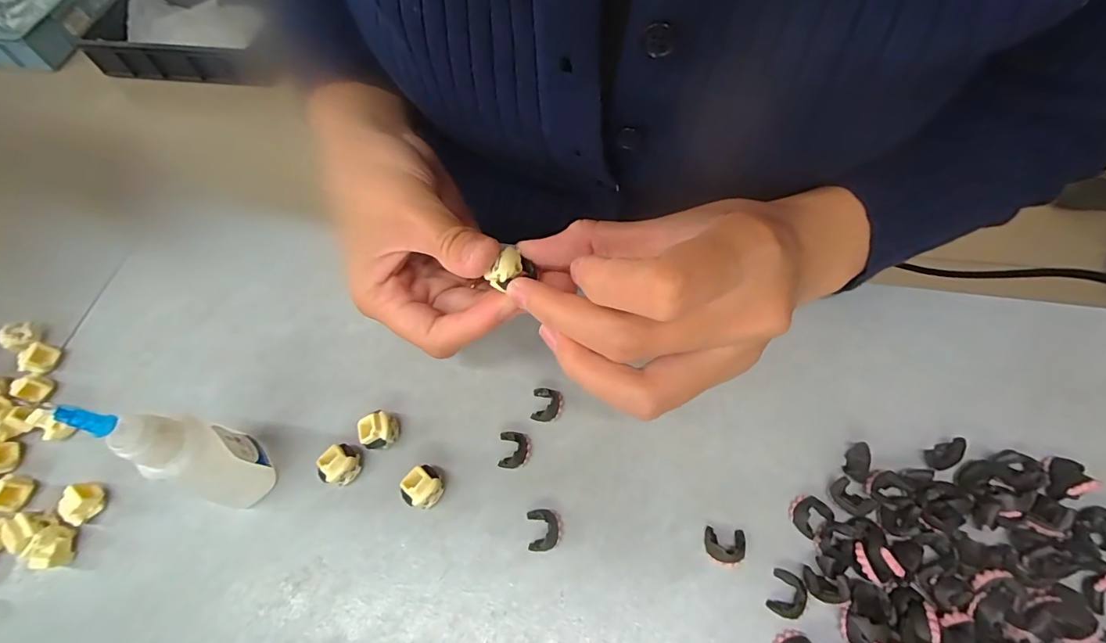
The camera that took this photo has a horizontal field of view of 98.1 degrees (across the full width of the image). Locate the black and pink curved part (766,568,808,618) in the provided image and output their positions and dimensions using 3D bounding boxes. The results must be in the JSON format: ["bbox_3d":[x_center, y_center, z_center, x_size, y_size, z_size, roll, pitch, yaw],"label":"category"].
[{"bbox_3d":[0.090,0.105,0.185,0.011,0.006,0.016,23,65,14],"label":"black and pink curved part"}]

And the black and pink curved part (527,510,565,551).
[{"bbox_3d":[-0.003,0.086,0.200,0.015,0.006,0.016,-6,62,-1],"label":"black and pink curved part"}]

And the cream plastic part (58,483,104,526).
[{"bbox_3d":[-0.205,0.079,0.208,0.014,0.014,0.016,5,62,5],"label":"cream plastic part"}]

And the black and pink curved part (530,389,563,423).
[{"bbox_3d":[-0.003,0.038,0.224,0.014,0.005,0.016,5,62,5],"label":"black and pink curved part"}]

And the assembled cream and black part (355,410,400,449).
[{"bbox_3d":[-0.079,0.050,0.217,0.015,0.013,0.015,-20,63,-8],"label":"assembled cream and black part"}]

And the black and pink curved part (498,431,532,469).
[{"bbox_3d":[-0.017,0.057,0.216,0.014,0.006,0.016,1,62,3],"label":"black and pink curved part"}]

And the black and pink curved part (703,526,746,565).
[{"bbox_3d":[0.070,0.091,0.194,0.016,0.006,0.013,4,62,5],"label":"black and pink curved part"}]

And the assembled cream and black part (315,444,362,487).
[{"bbox_3d":[-0.094,0.063,0.211,0.015,0.014,0.017,18,64,12],"label":"assembled cream and black part"}]

